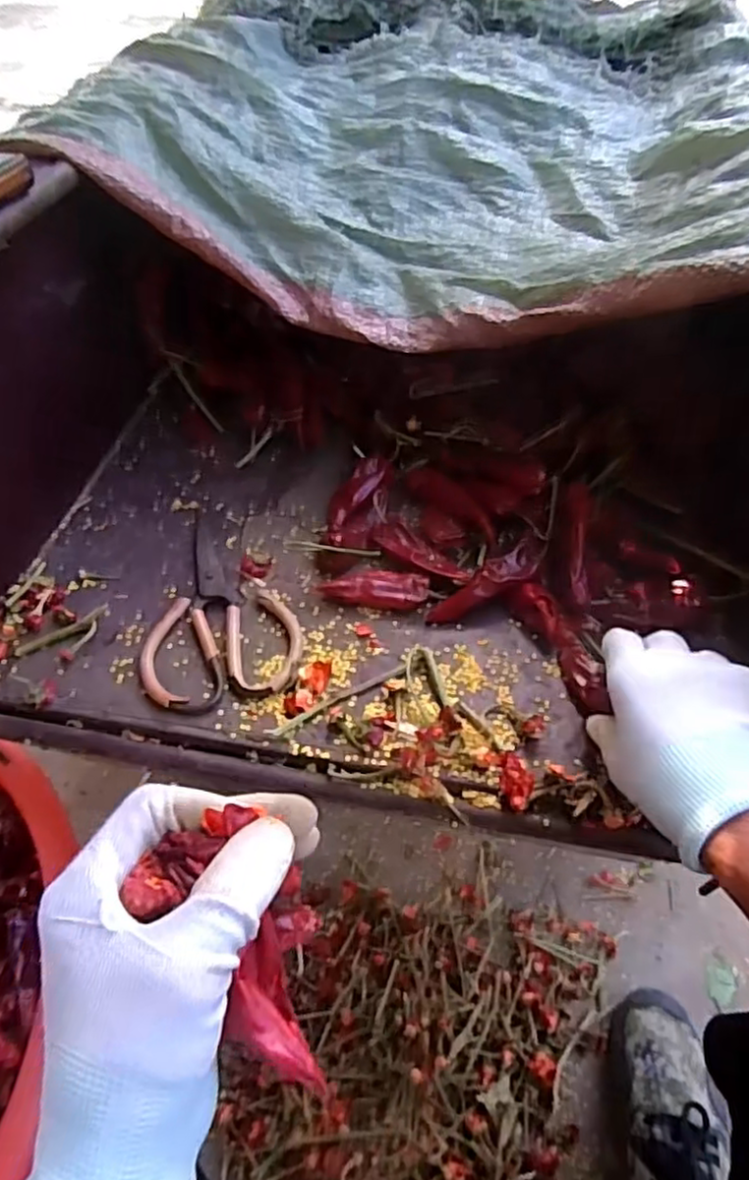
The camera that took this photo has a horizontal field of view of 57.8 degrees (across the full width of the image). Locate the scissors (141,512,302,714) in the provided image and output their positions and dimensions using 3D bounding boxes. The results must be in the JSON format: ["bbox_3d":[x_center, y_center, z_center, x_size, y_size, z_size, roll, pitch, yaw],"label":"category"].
[{"bbox_3d":[-0.119,0.010,0.510,0.108,0.015,0.173,-12,54,-8],"label":"scissors"}]

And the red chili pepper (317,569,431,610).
[{"bbox_3d":[-0.001,0.000,0.511,0.082,0.016,0.026,4,53,3],"label":"red chili pepper"}]

